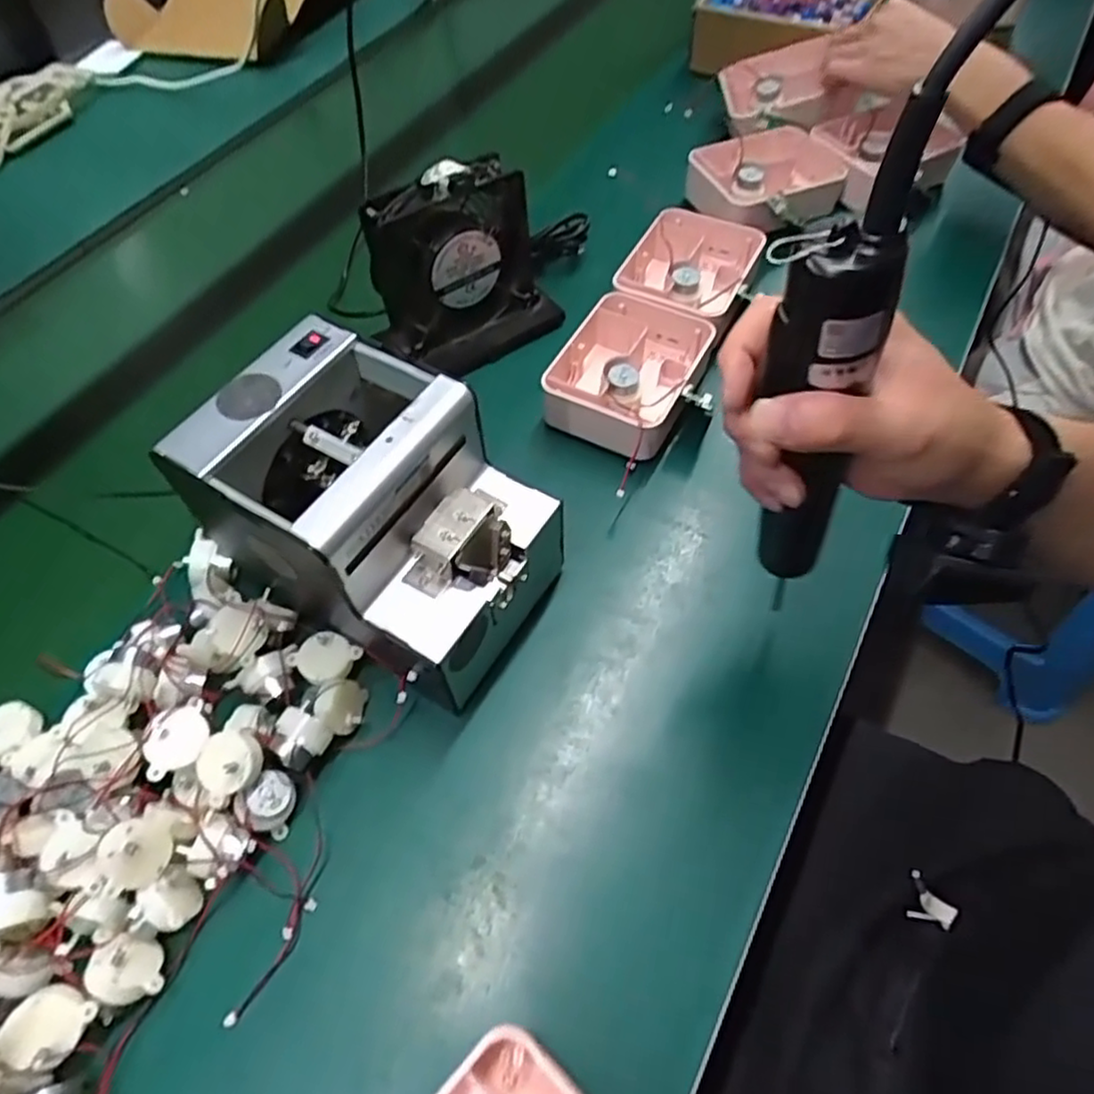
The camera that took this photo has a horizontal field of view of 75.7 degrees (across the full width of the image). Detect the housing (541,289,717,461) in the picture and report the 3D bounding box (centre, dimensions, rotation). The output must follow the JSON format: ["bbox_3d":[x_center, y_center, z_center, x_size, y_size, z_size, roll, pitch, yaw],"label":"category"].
[{"bbox_3d":[0.065,-0.137,0.563,0.103,0.050,0.136,20,60,16],"label":"housing"}]

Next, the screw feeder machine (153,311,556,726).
[{"bbox_3d":[-0.093,-0.014,0.426,0.174,0.157,0.122,27,62,20],"label":"screw feeder machine"}]

